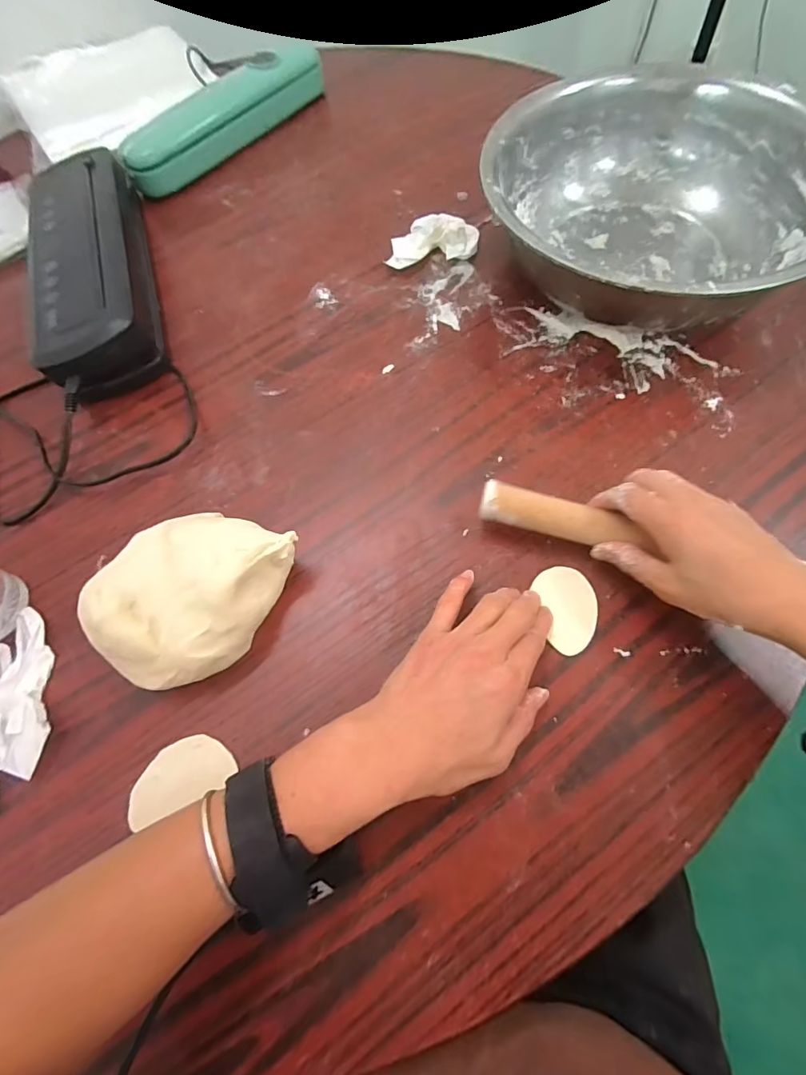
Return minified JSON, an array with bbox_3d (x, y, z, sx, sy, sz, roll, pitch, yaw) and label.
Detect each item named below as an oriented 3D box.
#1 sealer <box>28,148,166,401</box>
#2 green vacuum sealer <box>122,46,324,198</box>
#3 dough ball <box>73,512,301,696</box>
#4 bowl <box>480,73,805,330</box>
[{"bbox_3d":[-0.329,-0.286,0.502,0.115,0.061,0.351,-20,66,-4],"label":"sealer"},{"bbox_3d":[-0.221,-0.539,0.605,0.043,0.057,0.307,39,75,19],"label":"green vacuum sealer"},{"bbox_3d":[-0.156,0.043,0.348,0.112,0.063,0.131,20,69,13],"label":"dough ball"},{"bbox_3d":[0.226,-0.296,0.436,0.285,0.108,0.290,-2,66,4],"label":"bowl"}]

